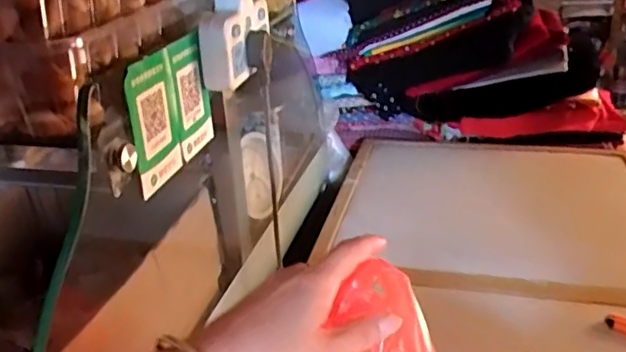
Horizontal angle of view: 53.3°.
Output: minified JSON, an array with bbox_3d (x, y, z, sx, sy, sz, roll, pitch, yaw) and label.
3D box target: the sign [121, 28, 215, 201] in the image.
[{"bbox_3d":[-0.132,-0.065,0.597,0.007,0.117,0.155,3,26,12],"label":"sign"}]

